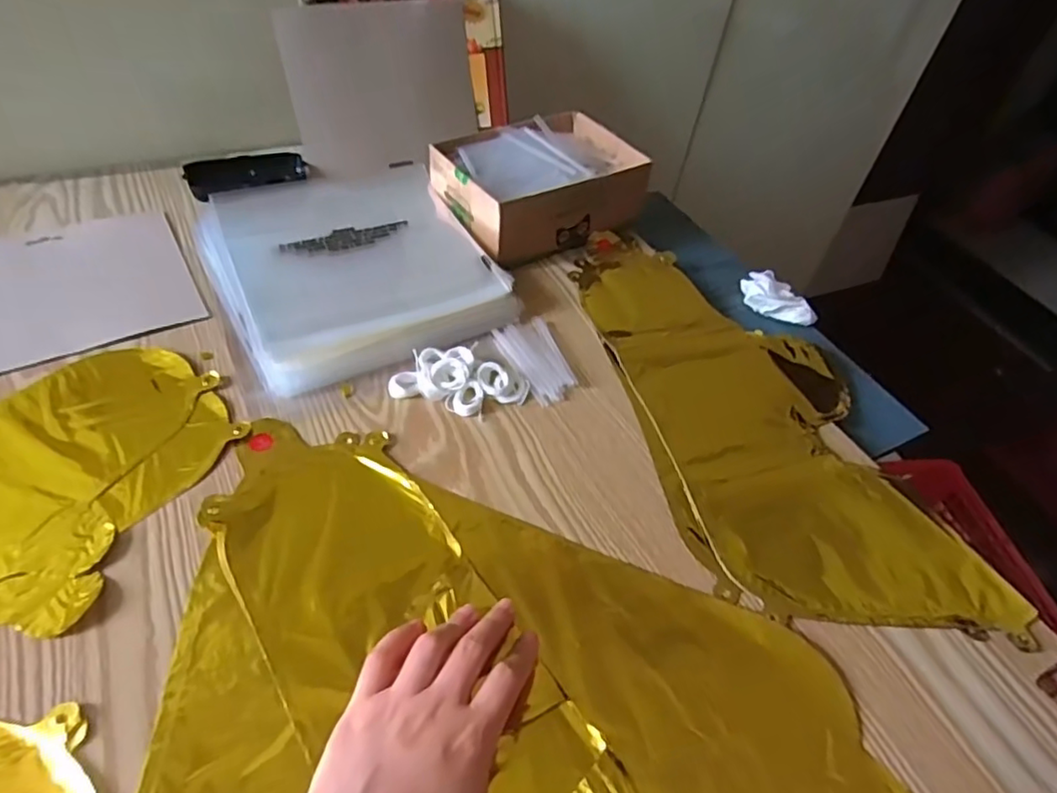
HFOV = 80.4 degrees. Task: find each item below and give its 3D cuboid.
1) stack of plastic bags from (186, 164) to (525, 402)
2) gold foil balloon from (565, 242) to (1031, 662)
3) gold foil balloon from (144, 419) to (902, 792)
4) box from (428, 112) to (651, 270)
[{"bbox_3d":[-0.157,-0.120,0.550,0.212,0.032,0.242,-22,54,-24],"label":"stack of plastic bags"},{"bbox_3d":[0.174,-0.004,0.503,0.189,0.008,0.409,-7,50,-13],"label":"gold foil balloon"},{"bbox_3d":[-0.018,0.162,0.340,0.359,0.009,0.387,-12,51,-17],"label":"gold foil balloon"},{"bbox_3d":[0.015,-0.208,0.618,0.192,0.075,0.126,-24,55,-25],"label":"box"}]

